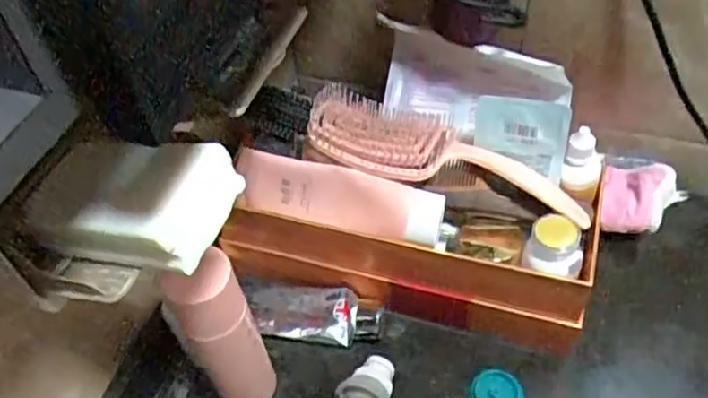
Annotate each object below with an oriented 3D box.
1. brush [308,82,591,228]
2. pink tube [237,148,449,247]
[{"bbox_3d":[0.067,-0.030,0.506,0.235,0.039,0.075,20,55,21],"label":"brush"},{"bbox_3d":[-0.011,-0.004,0.526,0.172,0.049,0.033,11,11,13],"label":"pink tube"}]

